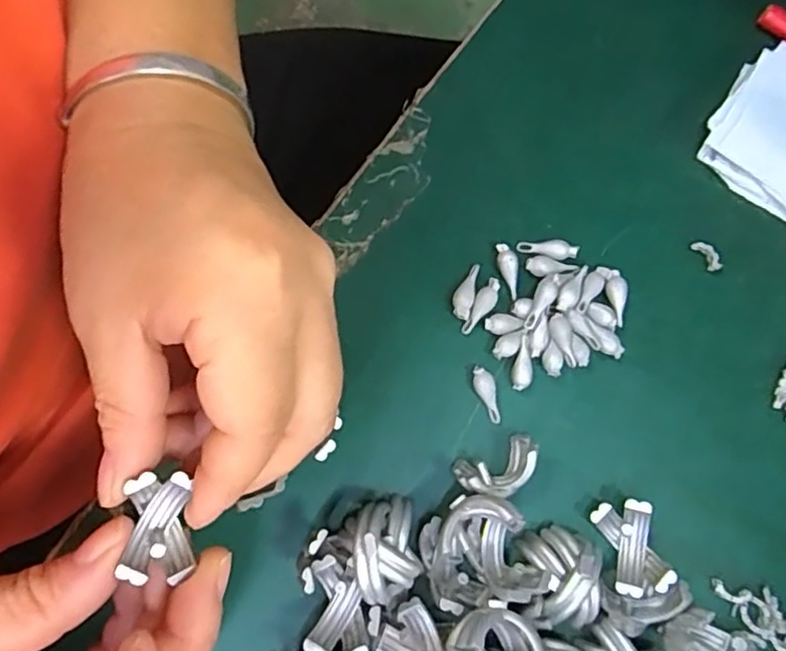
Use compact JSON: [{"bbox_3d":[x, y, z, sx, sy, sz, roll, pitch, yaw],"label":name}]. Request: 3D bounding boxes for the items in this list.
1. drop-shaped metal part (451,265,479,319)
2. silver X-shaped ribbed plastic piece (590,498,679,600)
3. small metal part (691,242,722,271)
[{"bbox_3d":[0.028,-0.013,0.239,0.008,0.005,0.022,20,79,-2],"label":"drop-shaped metal part"},{"bbox_3d":[0.082,0.077,0.218,0.019,0.021,0.029,-11,82,-7],"label":"silver X-shaped ribbed plastic piece"},{"bbox_3d":[0.124,-0.028,0.246,0.006,0.004,0.014,-33,85,-10],"label":"small metal part"}]

